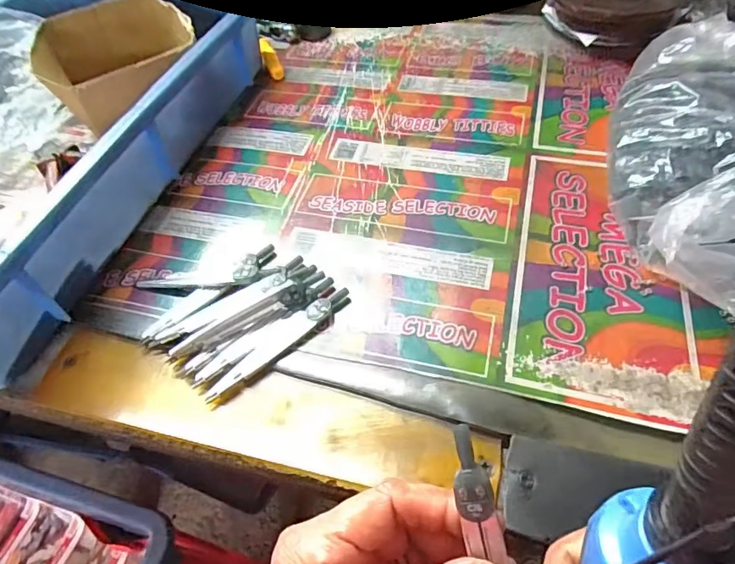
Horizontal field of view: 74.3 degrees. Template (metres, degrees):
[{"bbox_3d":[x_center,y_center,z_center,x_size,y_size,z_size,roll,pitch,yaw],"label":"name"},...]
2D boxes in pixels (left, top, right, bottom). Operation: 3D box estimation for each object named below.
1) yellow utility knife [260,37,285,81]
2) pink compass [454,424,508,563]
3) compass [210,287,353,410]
[{"bbox_3d":[-0.106,-0.247,0.533,0.017,0.013,0.078,-17,53,-9],"label":"yellow utility knife"},{"bbox_3d":[0.045,0.106,0.181,0.012,0.008,0.103,-10,88,-3],"label":"pink compass"},{"bbox_3d":[-0.055,0.039,0.313,0.110,0.011,0.016,-38,59,-22],"label":"compass"}]

